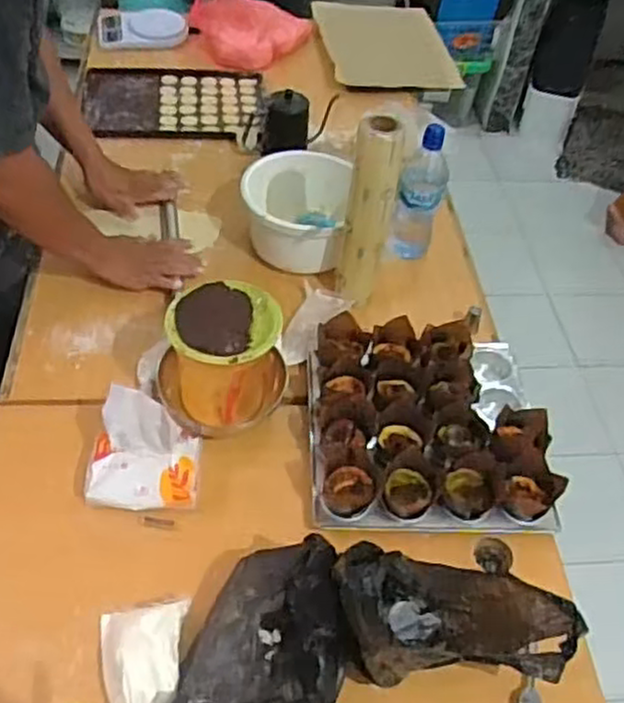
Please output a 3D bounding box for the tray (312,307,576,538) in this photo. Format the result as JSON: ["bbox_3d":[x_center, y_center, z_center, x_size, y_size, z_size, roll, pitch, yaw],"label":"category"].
[{"bbox_3d":[0.152,0.091,0.990,0.302,0.070,0.298,3,49,-4],"label":"tray"}]

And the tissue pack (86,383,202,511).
[{"bbox_3d":[-0.207,0.121,0.889,0.136,0.131,0.097,5,49,-2],"label":"tissue pack"}]

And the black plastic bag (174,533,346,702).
[{"bbox_3d":[-0.048,0.305,0.752,0.159,0.118,0.207,15,49,7],"label":"black plastic bag"}]

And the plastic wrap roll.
[{"bbox_3d":[0.080,-0.190,1.073,0.067,0.295,0.055,7,49,0],"label":"plastic wrap roll"}]

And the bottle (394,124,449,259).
[{"bbox_3d":[0.174,-0.246,1.186,0.067,0.232,0.073,11,49,4],"label":"bottle"}]

